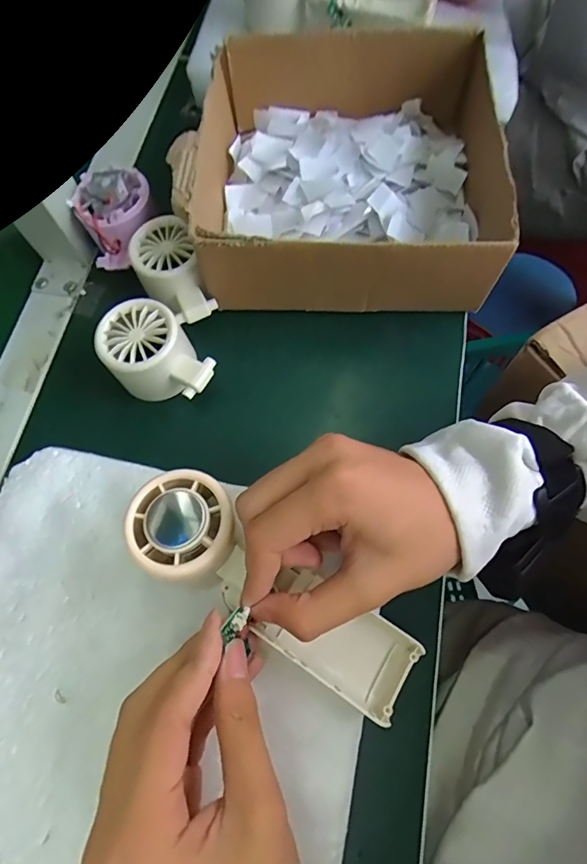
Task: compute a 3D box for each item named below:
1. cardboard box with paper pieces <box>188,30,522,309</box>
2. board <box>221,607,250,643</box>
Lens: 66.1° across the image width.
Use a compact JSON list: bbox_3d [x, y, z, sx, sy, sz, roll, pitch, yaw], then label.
[{"bbox_3d":[0.040,-0.189,0.335,0.207,0.075,0.199,2,70,4],"label":"cardboard box with paper pieces"},{"bbox_3d":[-0.027,0.091,0.214,0.008,0.007,0.017,41,75,16],"label":"board"}]

